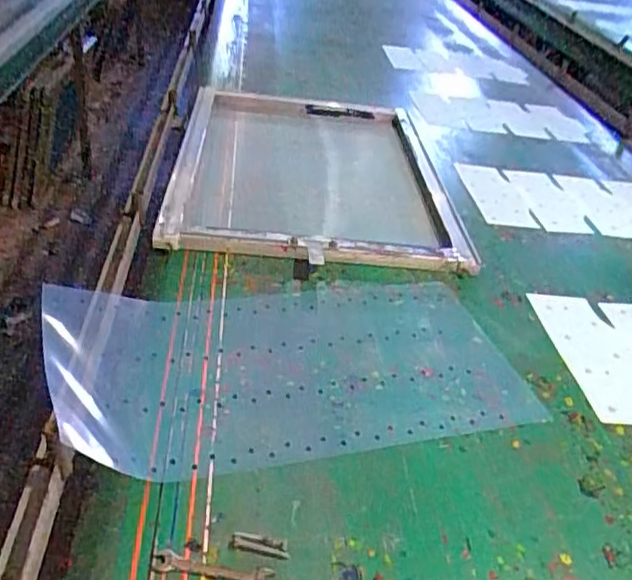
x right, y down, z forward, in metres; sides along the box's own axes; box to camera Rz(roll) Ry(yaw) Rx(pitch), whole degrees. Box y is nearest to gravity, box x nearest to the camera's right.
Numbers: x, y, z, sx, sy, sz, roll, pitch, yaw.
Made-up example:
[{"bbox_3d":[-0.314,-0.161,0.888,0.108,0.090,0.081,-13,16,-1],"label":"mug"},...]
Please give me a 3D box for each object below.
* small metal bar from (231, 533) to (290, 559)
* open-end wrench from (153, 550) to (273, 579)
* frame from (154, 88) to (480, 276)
[{"bbox_3d":[-0.054,0.248,0.631,0.057,0.004,0.018,9,35,1],"label":"small metal bar"},{"bbox_3d":[-0.094,0.262,0.603,0.113,0.007,0.025,8,35,0],"label":"open-end wrench"},{"bbox_3d":[-0.015,-0.280,1.424,0.572,0.054,0.832,3,35,-8],"label":"frame"}]

